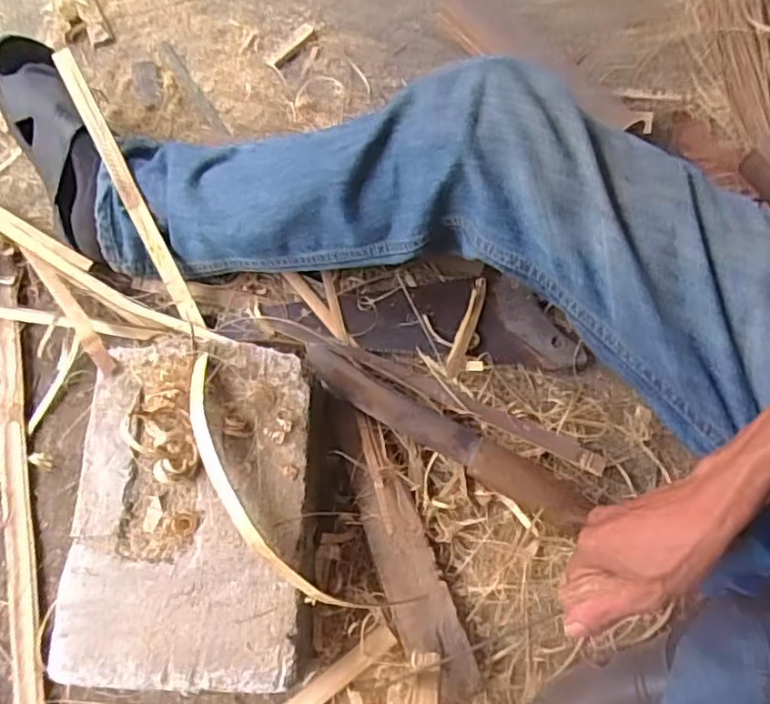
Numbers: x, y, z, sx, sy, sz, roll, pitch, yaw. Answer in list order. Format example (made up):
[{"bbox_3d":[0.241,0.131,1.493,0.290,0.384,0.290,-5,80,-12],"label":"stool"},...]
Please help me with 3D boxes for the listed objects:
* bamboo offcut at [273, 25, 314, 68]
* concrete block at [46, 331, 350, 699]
[{"bbox_3d":[-0.117,-0.394,0.809,0.015,0.012,0.077,36,75,15],"label":"bamboo offcut"},{"bbox_3d":[-0.156,0.138,0.558,0.212,0.097,0.280,0,70,3],"label":"concrete block"}]

